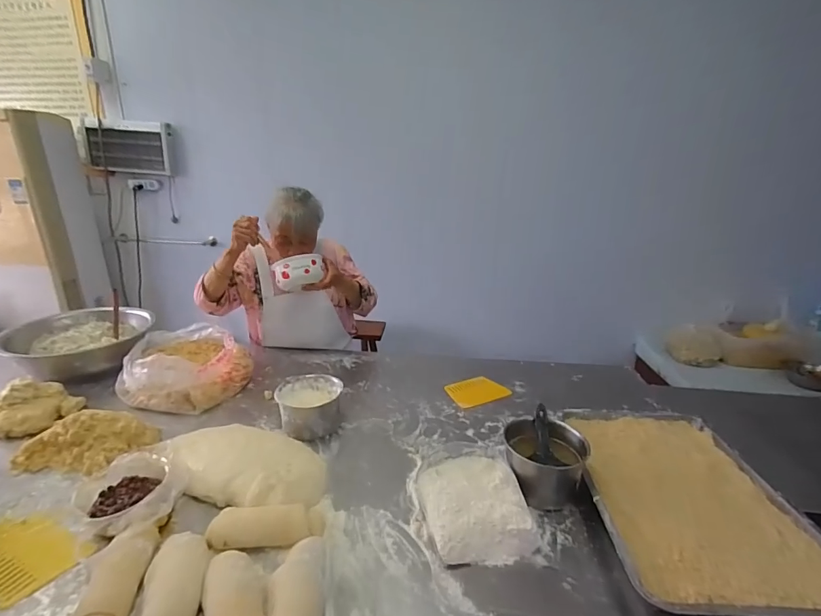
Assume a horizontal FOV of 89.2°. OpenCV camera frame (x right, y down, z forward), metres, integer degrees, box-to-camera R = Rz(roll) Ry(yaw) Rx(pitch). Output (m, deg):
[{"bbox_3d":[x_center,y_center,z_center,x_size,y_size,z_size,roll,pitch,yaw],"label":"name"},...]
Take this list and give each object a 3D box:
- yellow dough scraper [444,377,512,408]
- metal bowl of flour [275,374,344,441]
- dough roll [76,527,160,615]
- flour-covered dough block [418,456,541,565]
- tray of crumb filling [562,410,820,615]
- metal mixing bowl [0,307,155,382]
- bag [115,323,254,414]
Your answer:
[{"bbox_3d":[0.182,0.228,1.154,0.154,0.007,0.110,-12,30,-24],"label":"yellow dough scraper"},{"bbox_3d":[-0.236,0.239,0.993,0.146,0.102,0.139,0,18,0],"label":"metal bowl of flour"},{"bbox_3d":[-0.425,0.396,0.606,0.078,0.046,0.161,-6,19,-17],"label":"dough roll"},{"bbox_3d":[0.109,0.344,0.724,0.175,0.059,0.181,-4,19,-12],"label":"flour-covered dough block"},{"bbox_3d":[0.496,0.334,0.777,0.327,0.051,0.484,1,18,4],"label":"tray of crumb filling"},{"bbox_3d":[-1.004,0.110,1.277,0.356,0.127,0.372,15,23,38],"label":"metal mixing bowl"},{"bbox_3d":[-0.643,0.161,1.176,0.354,0.121,0.297,12,22,34],"label":"bag"}]

